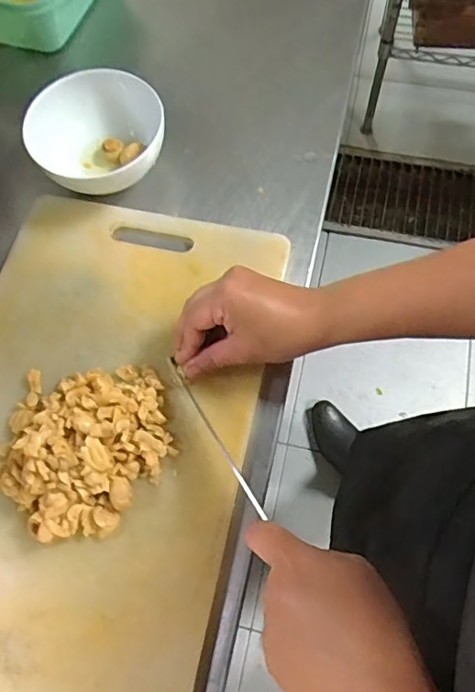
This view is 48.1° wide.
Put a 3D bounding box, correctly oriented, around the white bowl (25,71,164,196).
[{"bbox_3d":[-0.135,-0.204,0.512,0.131,0.057,0.103,-26,69,-8],"label":"white bowl"}]

